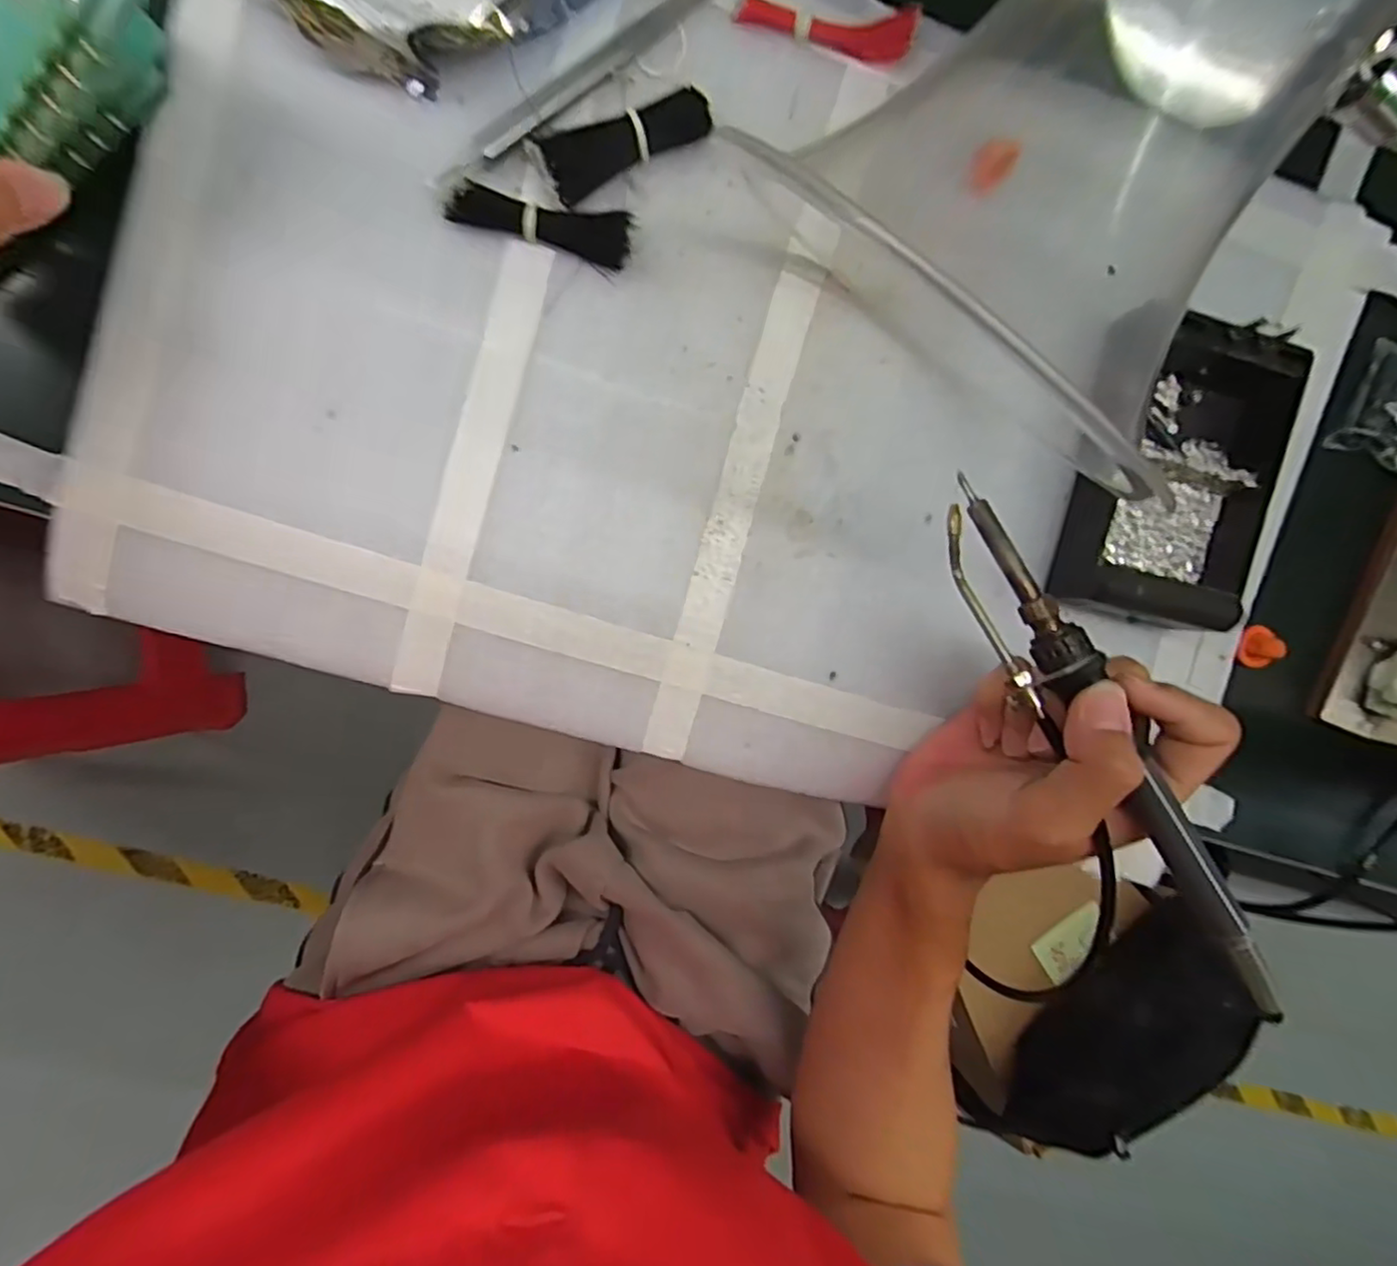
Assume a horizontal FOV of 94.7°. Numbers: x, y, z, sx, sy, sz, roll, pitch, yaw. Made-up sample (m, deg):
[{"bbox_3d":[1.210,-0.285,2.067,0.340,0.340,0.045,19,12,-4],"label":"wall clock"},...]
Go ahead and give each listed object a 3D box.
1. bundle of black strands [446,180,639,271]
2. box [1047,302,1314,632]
[{"bbox_3d":[-0.062,-0.163,0.257,0.071,0.012,0.017,10,94,-9],"label":"bundle of black strands"},{"bbox_3d":[0.212,-0.067,0.285,0.081,0.034,0.125,14,95,-8],"label":"box"}]

